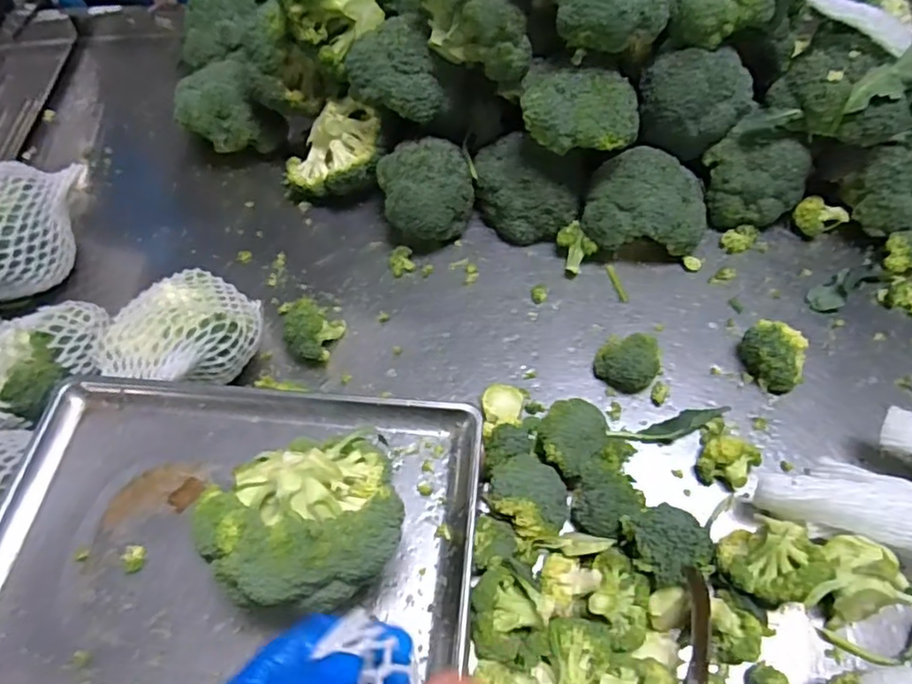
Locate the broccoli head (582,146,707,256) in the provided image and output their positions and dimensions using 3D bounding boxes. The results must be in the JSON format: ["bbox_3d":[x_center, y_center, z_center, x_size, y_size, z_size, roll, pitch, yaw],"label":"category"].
[{"bbox_3d":[0.208,-0.149,0.680,0.133,0.094,0.106,-3,59,0],"label":"broccoli head"}]

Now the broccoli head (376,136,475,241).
[{"bbox_3d":[-0.029,-0.161,0.696,0.100,0.094,0.087,-13,59,-6],"label":"broccoli head"}]

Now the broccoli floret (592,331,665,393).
[{"bbox_3d":[0.169,0.017,0.607,0.058,0.042,0.054,-1,59,1],"label":"broccoli floret"}]

